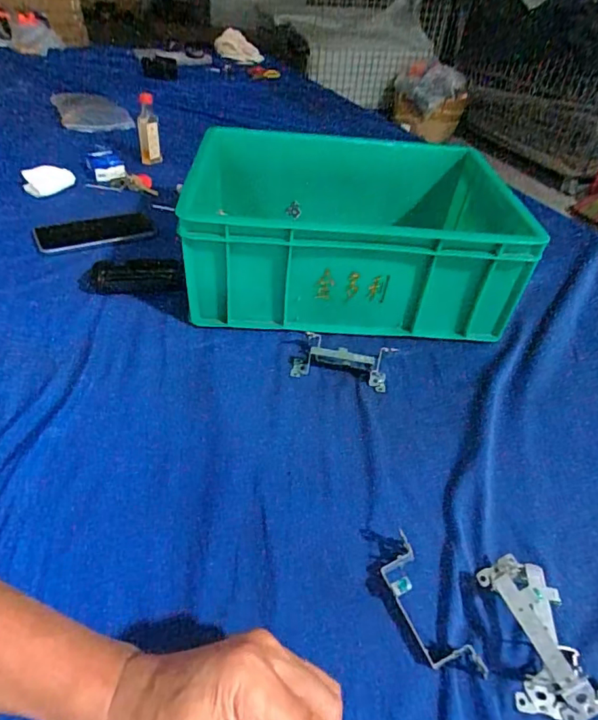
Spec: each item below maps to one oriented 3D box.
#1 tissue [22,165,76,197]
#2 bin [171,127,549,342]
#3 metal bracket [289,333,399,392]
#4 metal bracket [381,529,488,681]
[{"bbox_3d":[-0.414,-0.296,0.803,0.075,0.039,0.035,-21,47,-27],"label":"tissue"},{"bbox_3d":[0.058,-0.193,0.676,0.403,0.144,0.333,2,41,-4],"label":"bin"},{"bbox_3d":[0.052,0.001,0.546,0.118,0.028,0.058,4,41,-2],"label":"metal bracket"},{"bbox_3d":[0.091,0.178,0.352,0.035,0.012,0.105,-14,46,-22],"label":"metal bracket"}]

